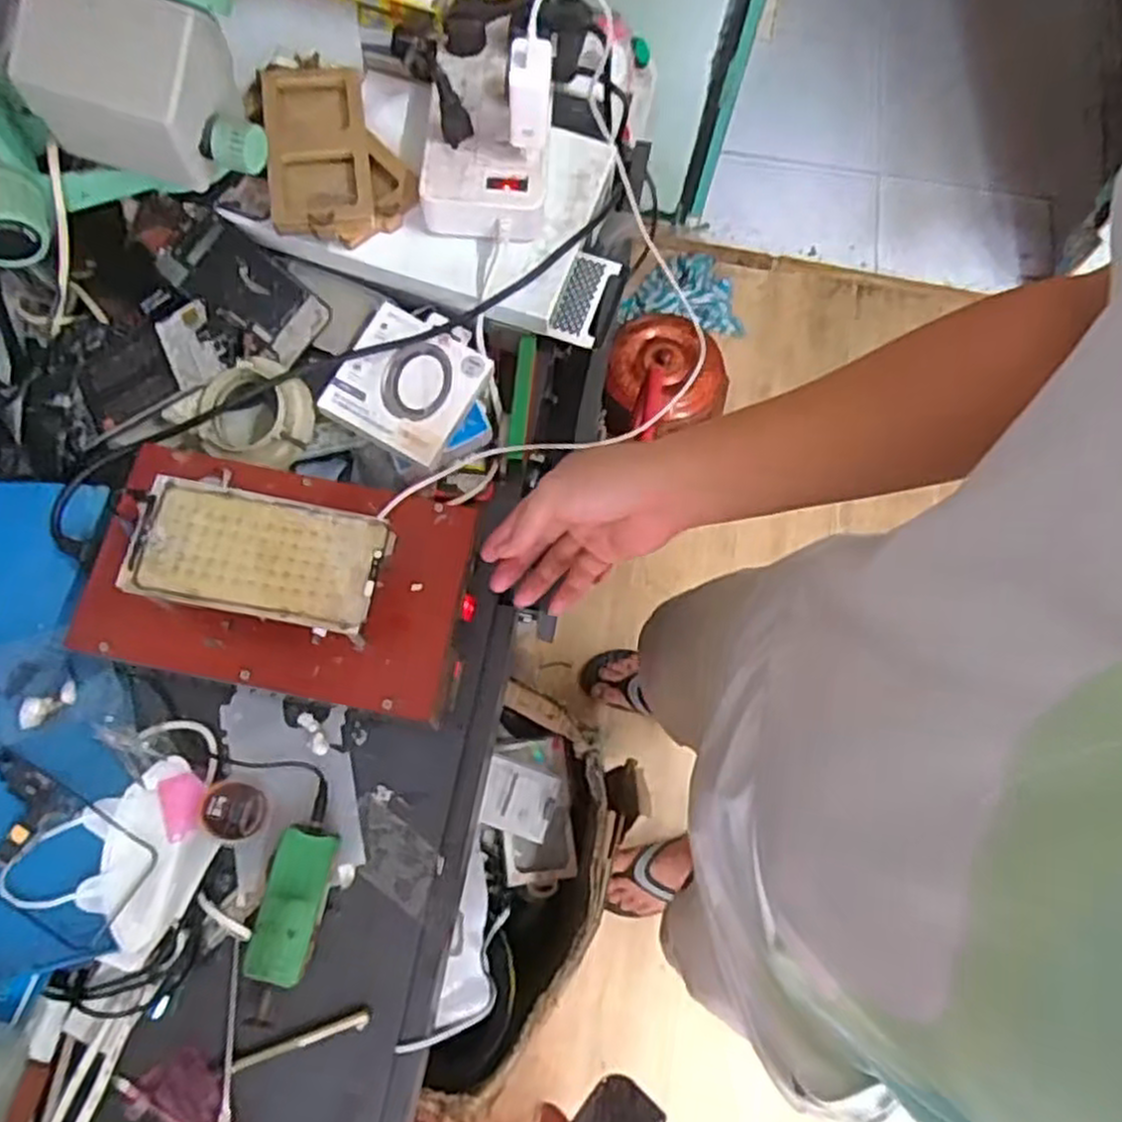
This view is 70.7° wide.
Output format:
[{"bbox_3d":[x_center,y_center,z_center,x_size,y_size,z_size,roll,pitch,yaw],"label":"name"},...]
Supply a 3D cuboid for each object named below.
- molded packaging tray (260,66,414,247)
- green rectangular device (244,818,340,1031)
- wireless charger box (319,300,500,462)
[{"bbox_3d":[-0.185,-0.338,0.660,0.114,0.031,0.157,-9,73,-5],"label":"molded packaging tray"},{"bbox_3d":[-0.189,0.252,0.548,0.040,0.029,0.129,12,72,1],"label":"green rectangular device"},{"bbox_3d":[-0.126,-0.145,0.641,0.104,0.023,0.102,27,73,6],"label":"wireless charger box"}]

